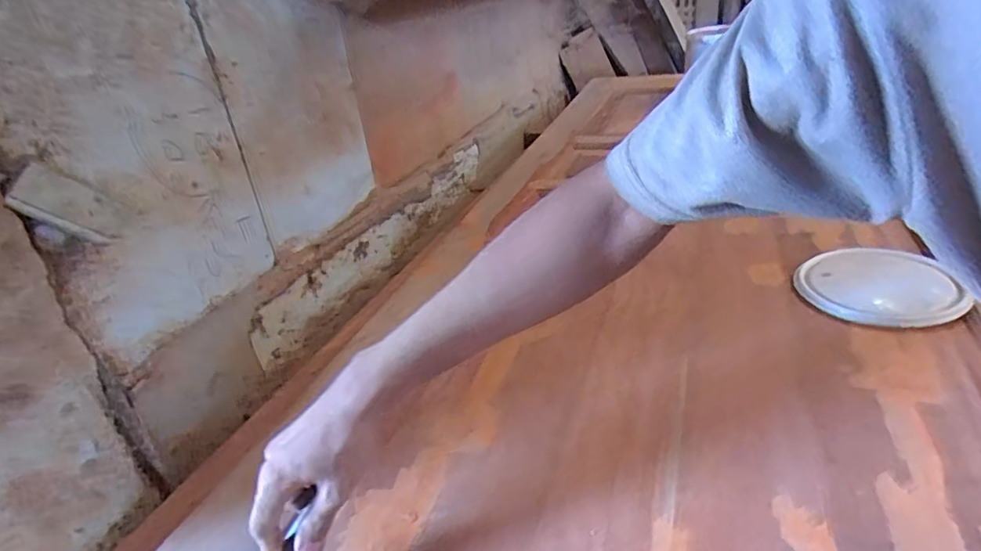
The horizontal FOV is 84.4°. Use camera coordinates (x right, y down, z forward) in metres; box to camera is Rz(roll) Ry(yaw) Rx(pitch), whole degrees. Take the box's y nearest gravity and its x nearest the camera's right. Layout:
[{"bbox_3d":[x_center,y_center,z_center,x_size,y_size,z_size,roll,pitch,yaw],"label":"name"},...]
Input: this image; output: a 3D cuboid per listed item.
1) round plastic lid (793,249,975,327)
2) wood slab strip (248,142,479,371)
[{"bbox_3d":[0.466,0.010,0.663,0.140,0.017,0.150,-20,34,7],"label":"round plastic lid"},{"bbox_3d":[-0.198,-0.096,1.156,0.011,0.114,0.847,5,31,22],"label":"wood slab strip"}]

